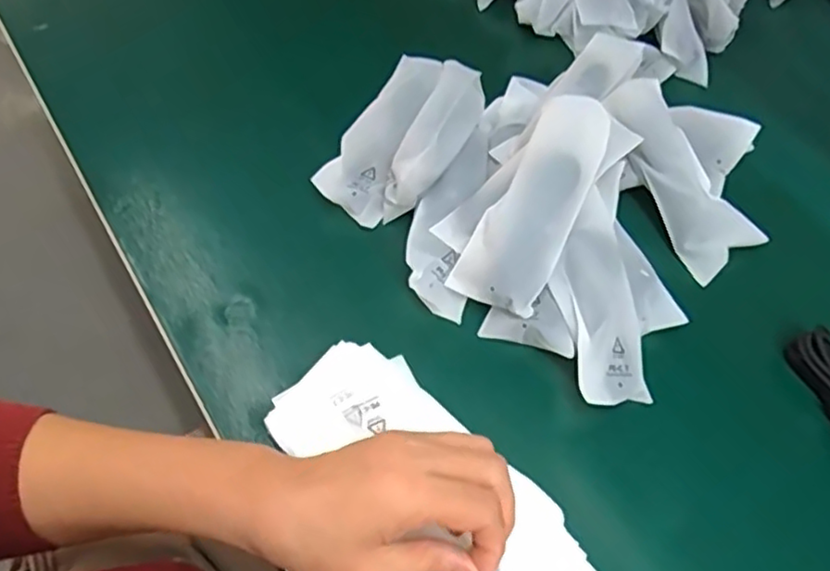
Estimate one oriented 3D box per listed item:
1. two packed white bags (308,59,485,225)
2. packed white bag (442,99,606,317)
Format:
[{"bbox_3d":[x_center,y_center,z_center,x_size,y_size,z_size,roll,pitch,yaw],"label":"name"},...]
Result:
[{"bbox_3d":[-0.002,-0.120,0.488,0.080,0.039,0.158,26,62,11],"label":"two packed white bags"},{"bbox_3d":[0.083,-0.057,0.436,0.056,0.015,0.154,28,85,12],"label":"packed white bag"}]

